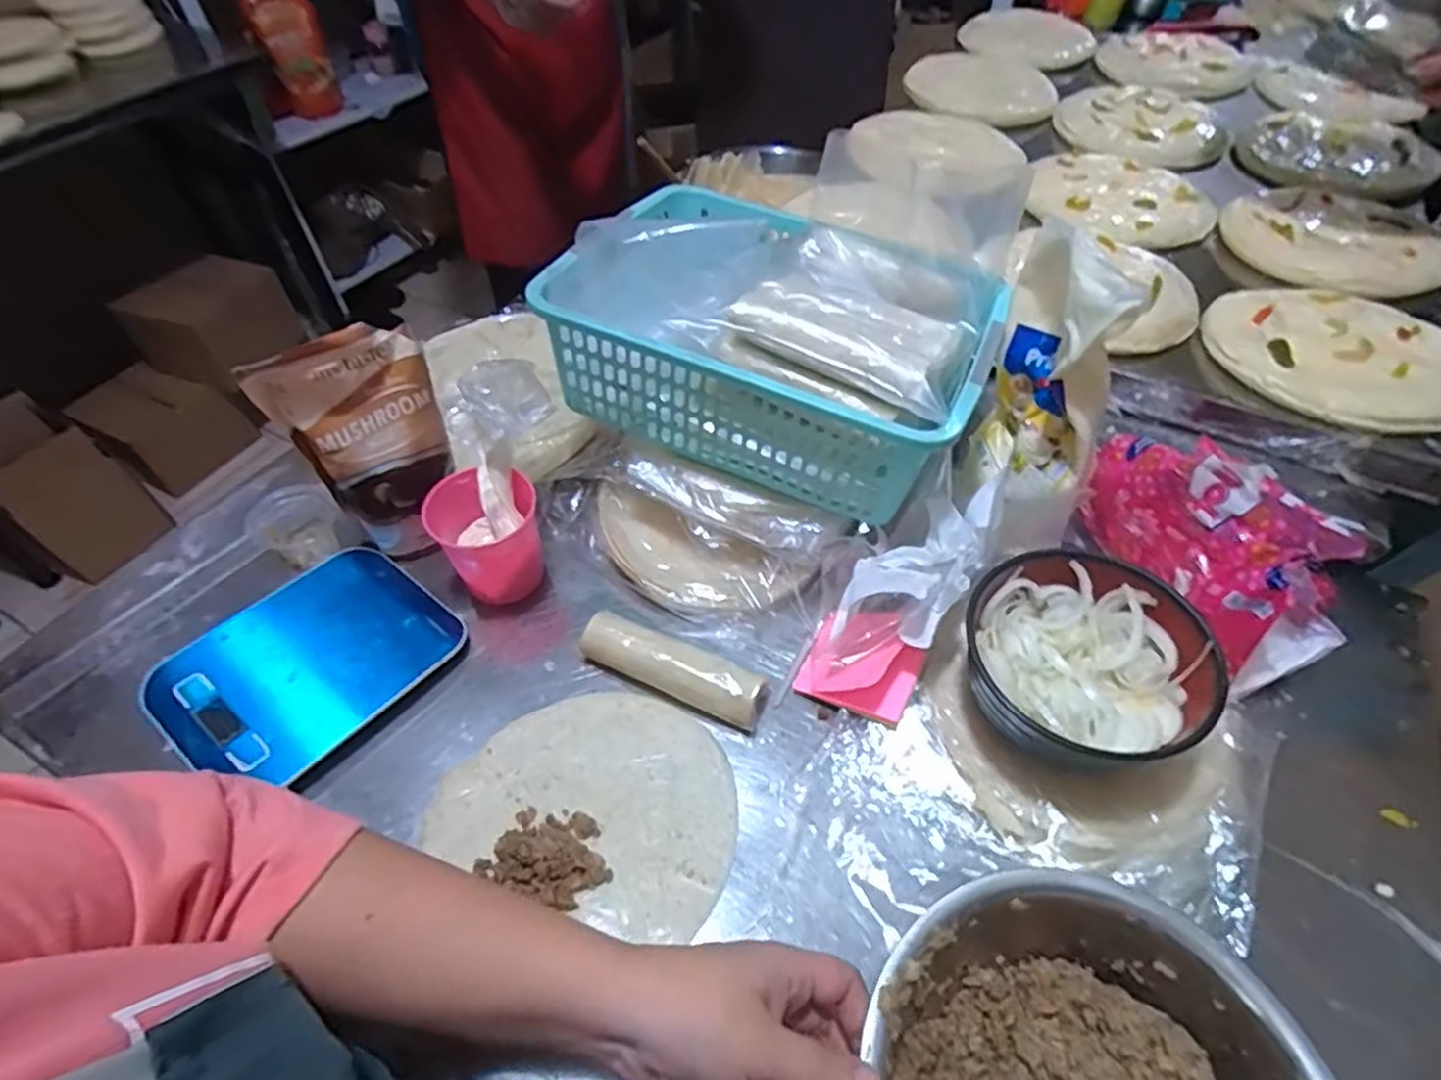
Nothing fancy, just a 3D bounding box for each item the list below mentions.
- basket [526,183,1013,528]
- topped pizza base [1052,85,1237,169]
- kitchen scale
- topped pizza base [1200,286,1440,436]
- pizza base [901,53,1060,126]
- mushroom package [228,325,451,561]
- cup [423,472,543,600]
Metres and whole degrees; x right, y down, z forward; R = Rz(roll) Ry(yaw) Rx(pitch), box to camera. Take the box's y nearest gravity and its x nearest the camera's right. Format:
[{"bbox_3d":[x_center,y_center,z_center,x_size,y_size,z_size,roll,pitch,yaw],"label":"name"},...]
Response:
[{"bbox_3d":[0.046,-0.156,0.548,0.297,0.123,0.217,19,54,15],"label":"basket"},{"bbox_3d":[0.527,-0.524,0.893,0.215,0.028,0.185,0,52,1],"label":"topped pizza base"},{"bbox_3d":[-0.284,0.086,0.497,0.137,0.027,0.176,33,59,24],"label":"kitchen scale"},{"bbox_3d":[0.513,-0.162,0.596,0.185,0.019,0.185,0,52,0],"label":"topped pizza base"},{"bbox_3d":[0.361,-0.631,0.988,0.196,0.022,0.192,12,53,10],"label":"pizza base"},{"bbox_3d":[-0.245,-0.063,0.511,0.100,0.179,0.036,-28,57,-20],"label":"mushroom package"},{"bbox_3d":[-0.172,-0.001,0.536,0.072,0.087,0.069,0,52,0],"label":"cup"}]

